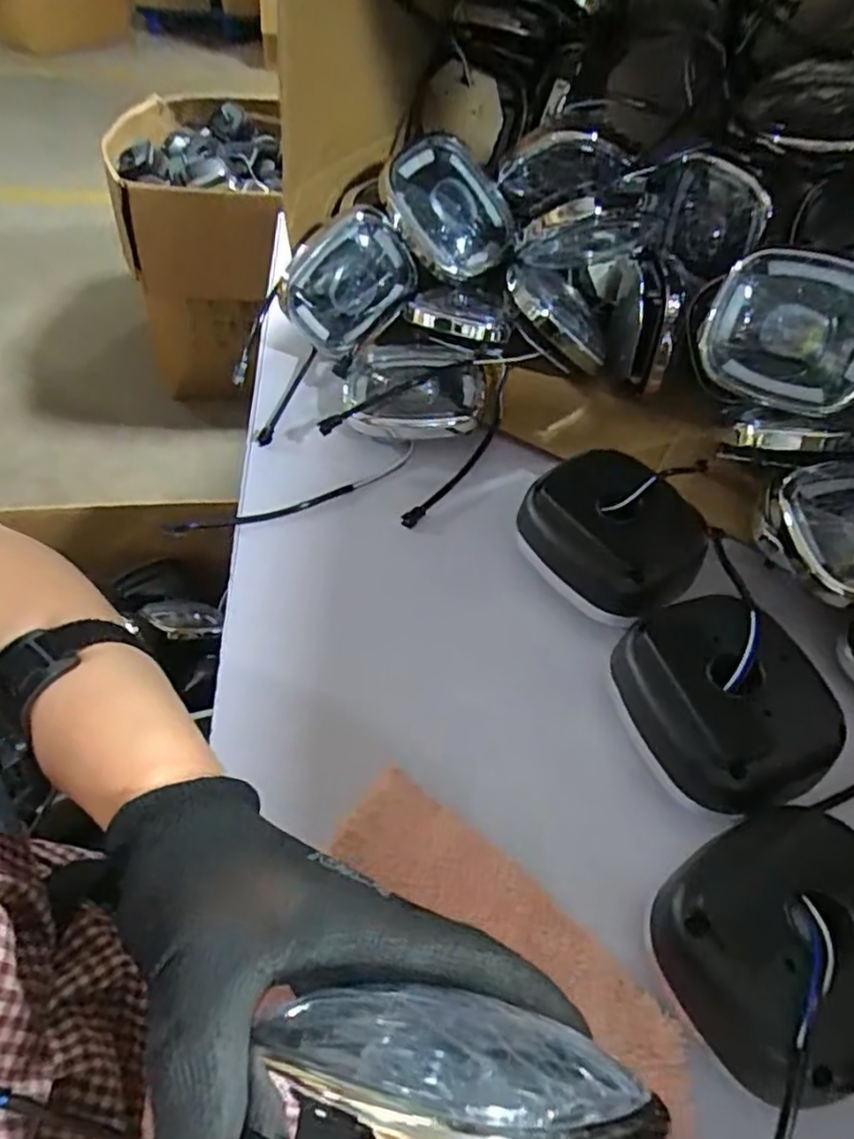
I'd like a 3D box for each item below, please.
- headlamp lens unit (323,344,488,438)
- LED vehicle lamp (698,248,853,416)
[{"bbox_3d":[-0.018,-0.143,0.557,0.132,0.047,0.099,-2,50,-8],"label":"headlamp lens unit"},{"bbox_3d":[0.257,-0.166,0.470,0.117,0.097,0.040,36,37,28],"label":"LED vehicle lamp"}]

